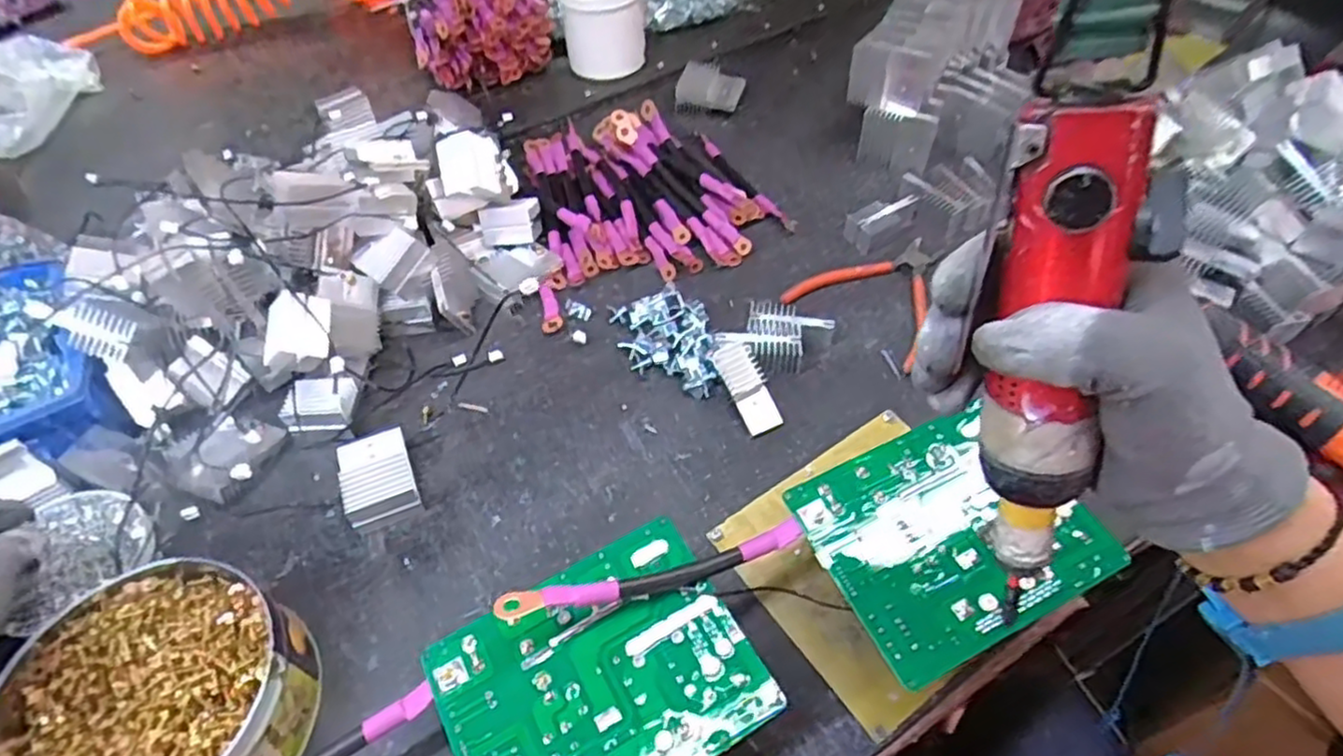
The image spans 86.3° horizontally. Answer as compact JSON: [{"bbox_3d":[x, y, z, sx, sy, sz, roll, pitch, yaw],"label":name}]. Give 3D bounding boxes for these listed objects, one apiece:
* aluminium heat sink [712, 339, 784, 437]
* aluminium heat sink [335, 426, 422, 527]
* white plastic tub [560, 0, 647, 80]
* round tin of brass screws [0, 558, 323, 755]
[{"bbox_3d":[0.057,0.006,0.534,0.030,0.012,0.072,-20,76,-14],"label":"aluminium heat sink"},{"bbox_3d":[-0.206,0.068,0.504,0.046,0.030,0.067,-21,53,-14],"label":"aluminium heat sink"},{"bbox_3d":[-0.080,-0.430,0.854,0.093,0.102,0.080,-3,52,1],"label":"white plastic tub"},{"bbox_3d":[-0.289,0.181,0.401,0.158,0.055,0.147,-1,51,2],"label":"round tin of brass screws"}]

